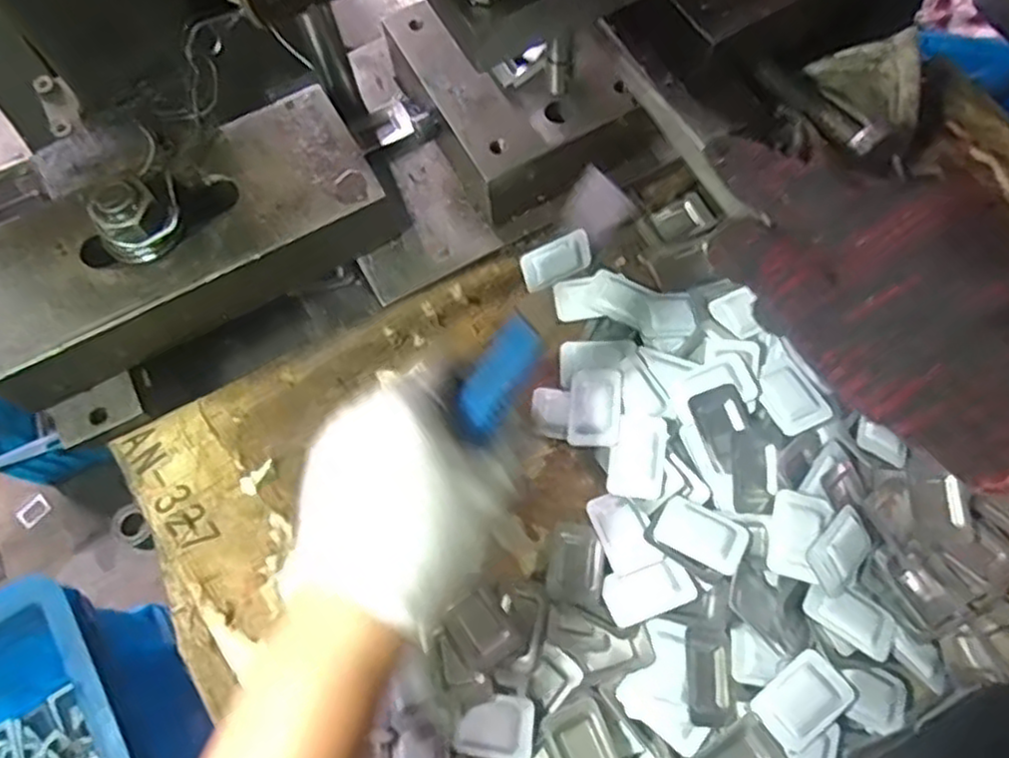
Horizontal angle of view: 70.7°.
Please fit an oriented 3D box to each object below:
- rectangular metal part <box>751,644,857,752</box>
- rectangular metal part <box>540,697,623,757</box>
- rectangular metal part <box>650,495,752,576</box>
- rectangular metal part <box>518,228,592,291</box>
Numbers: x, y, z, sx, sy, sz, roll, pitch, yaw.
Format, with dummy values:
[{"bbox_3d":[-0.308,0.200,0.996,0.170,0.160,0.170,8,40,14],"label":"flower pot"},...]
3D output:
[{"bbox_3d":[0.131,0.141,0.311,0.040,0.006,0.028,-38,74,-11],"label":"rectangular metal part"},{"bbox_3d":[0.035,0.162,0.309,0.028,0.005,0.039,-23,71,-6],"label":"rectangular metal part"},{"bbox_3d":[0.093,0.073,0.336,0.042,0.010,0.026,28,74,11],"label":"rectangular metal part"},{"bbox_3d":[0.029,-0.064,0.388,0.041,0.023,0.005,-25,38,-10],"label":"rectangular metal part"}]

